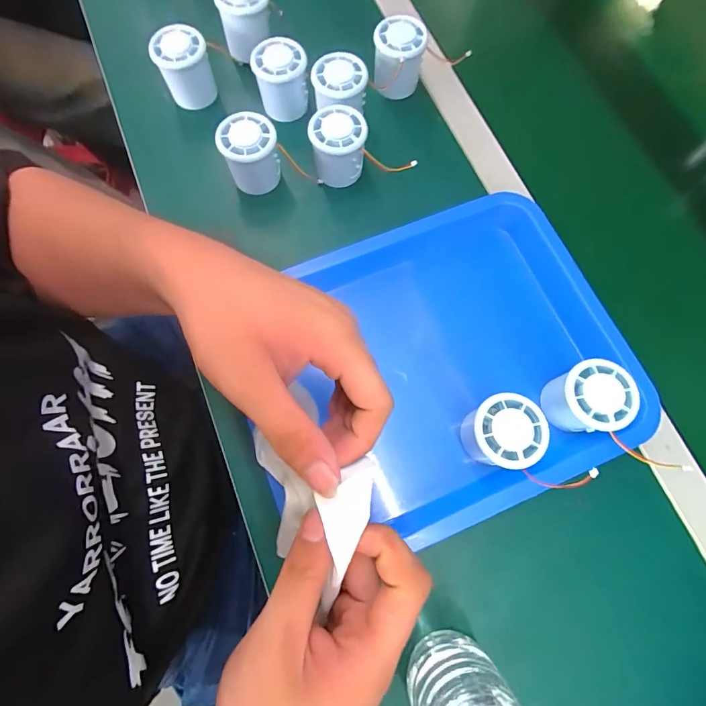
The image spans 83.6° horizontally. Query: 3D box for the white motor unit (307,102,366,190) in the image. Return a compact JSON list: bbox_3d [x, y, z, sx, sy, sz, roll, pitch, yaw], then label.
[{"bbox_3d":[-0.016,-0.213,0.412,0.058,0.056,0.053,-11,75,-4],"label":"white motor unit"}]

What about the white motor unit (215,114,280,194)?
[{"bbox_3d":[-0.104,-0.200,0.406,0.056,0.058,0.059,-16,75,-6],"label":"white motor unit"}]

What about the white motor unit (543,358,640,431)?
[{"bbox_3d":[0.198,0.039,0.335,0.058,0.043,0.056,-30,77,-9],"label":"white motor unit"}]

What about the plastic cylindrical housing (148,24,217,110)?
[{"bbox_3d":[-0.185,-0.312,0.439,0.054,0.066,0.052,0,74,-1],"label":"plastic cylindrical housing"}]

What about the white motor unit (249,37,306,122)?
[{"bbox_3d":[-0.078,-0.298,0.434,0.054,0.061,0.047,-1,74,-2],"label":"white motor unit"}]

